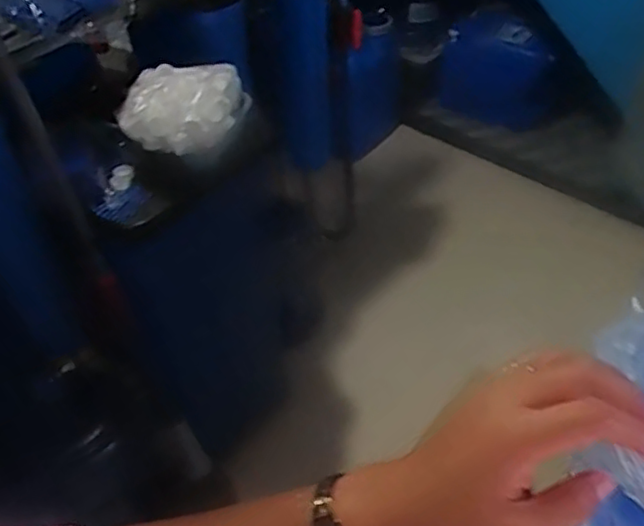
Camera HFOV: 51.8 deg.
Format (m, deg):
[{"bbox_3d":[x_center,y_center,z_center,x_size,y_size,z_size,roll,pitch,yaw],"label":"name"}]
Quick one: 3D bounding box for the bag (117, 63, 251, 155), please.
[{"bbox_3d":[-0.227,-0.272,1.099,0.172,0.089,0.219,11,47,14],"label":"bag"}]

